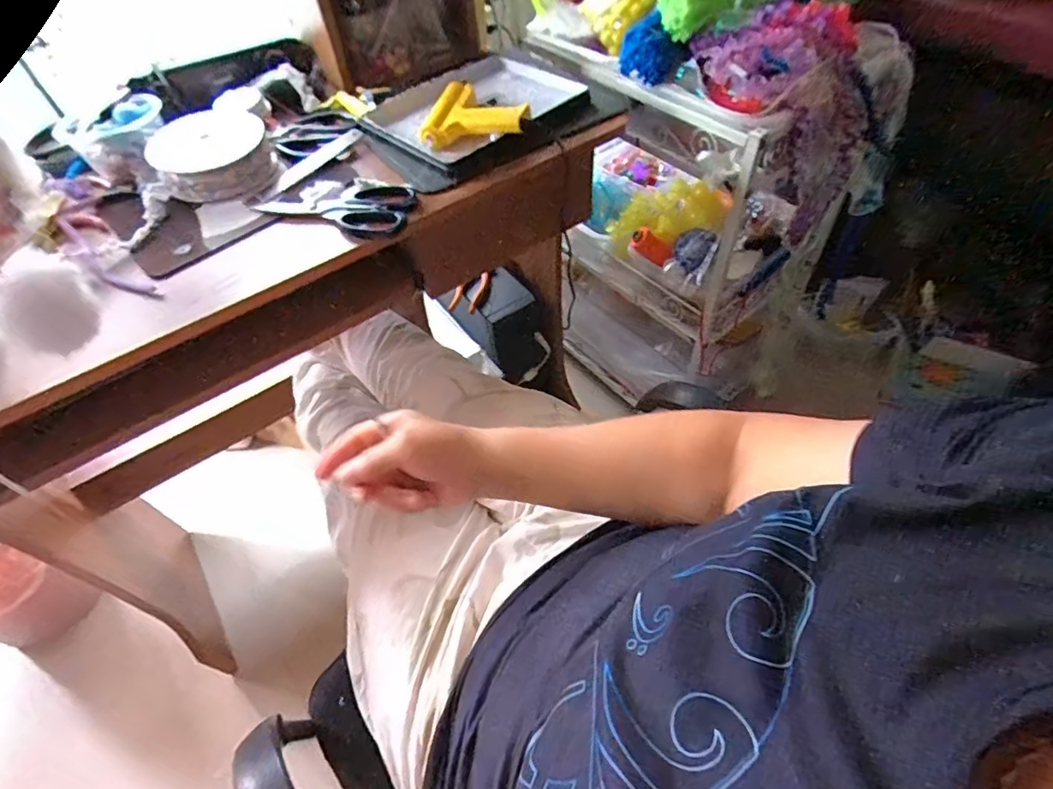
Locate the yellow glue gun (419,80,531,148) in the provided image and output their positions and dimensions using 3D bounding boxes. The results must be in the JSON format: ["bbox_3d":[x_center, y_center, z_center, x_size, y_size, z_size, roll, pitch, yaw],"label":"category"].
[{"bbox_3d":[-0.060,-0.348,0.665,0.129,0.040,0.122,-3,52,2],"label":"yellow glue gun"}]

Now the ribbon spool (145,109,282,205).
[{"bbox_3d":[-0.353,-0.272,0.620,0.124,0.049,0.121,-2,52,3],"label":"ribbon spool"}]

